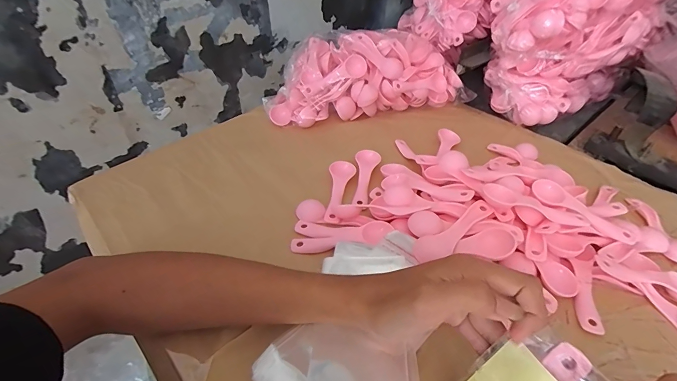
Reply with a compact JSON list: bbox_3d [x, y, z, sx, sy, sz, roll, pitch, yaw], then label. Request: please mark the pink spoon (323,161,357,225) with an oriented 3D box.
[{"bbox_3d":[0.001,-0.002,0.437,0.033,0.010,0.103,7,41,4],"label":"pink spoon"}]

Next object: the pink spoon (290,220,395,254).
[{"bbox_3d":[0.004,0.054,0.379,0.110,0.012,0.022,-12,42,1],"label":"pink spoon"}]

